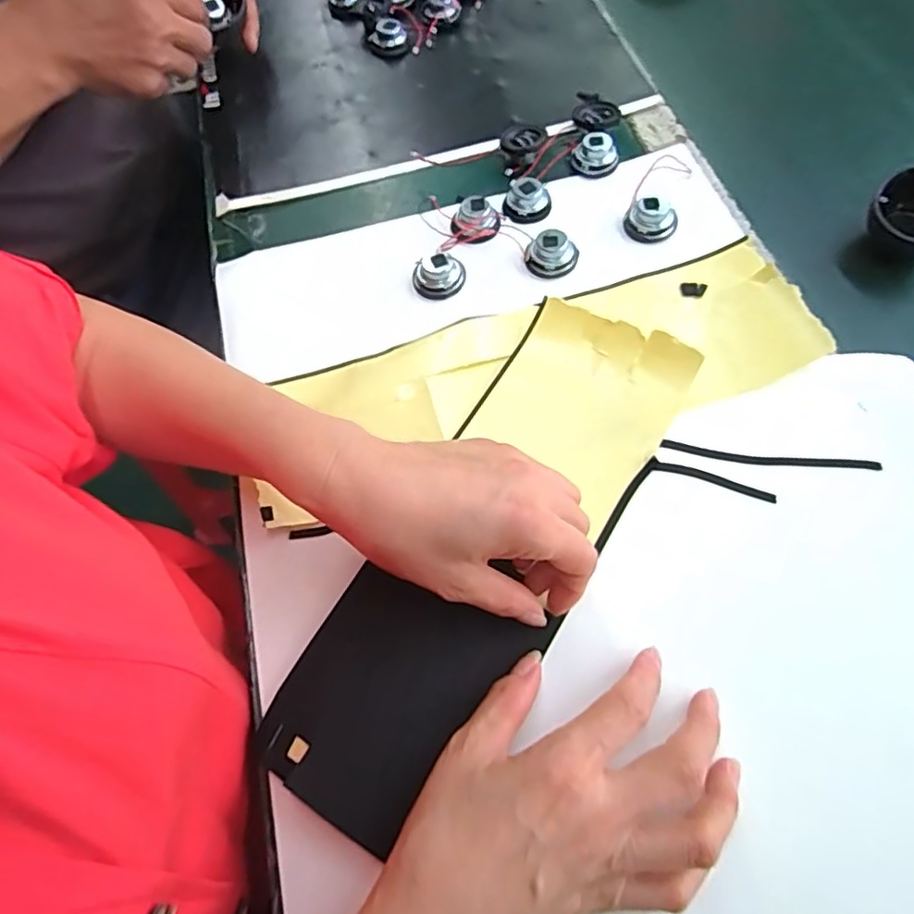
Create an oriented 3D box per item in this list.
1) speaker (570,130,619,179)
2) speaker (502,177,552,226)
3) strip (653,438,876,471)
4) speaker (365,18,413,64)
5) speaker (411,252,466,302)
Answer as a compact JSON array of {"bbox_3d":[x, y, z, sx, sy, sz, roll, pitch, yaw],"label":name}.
[{"bbox_3d":[0.107,-0.232,0.464,0.031,0.020,0.031,-2,64,4],"label":"speaker"},{"bbox_3d":[0.052,-0.190,0.449,0.034,0.020,0.029,4,64,7],"label":"speaker"},{"bbox_3d":[0.180,0.001,0.353,0.119,0.007,0.010,8,65,9],"label":"strip"},{"bbox_3d":[-0.063,-0.384,0.559,0.040,0.021,0.040,-8,63,1],"label":"speaker"},{"bbox_3d":[-0.013,-0.129,0.419,0.036,0.019,0.029,0,64,5],"label":"speaker"}]

